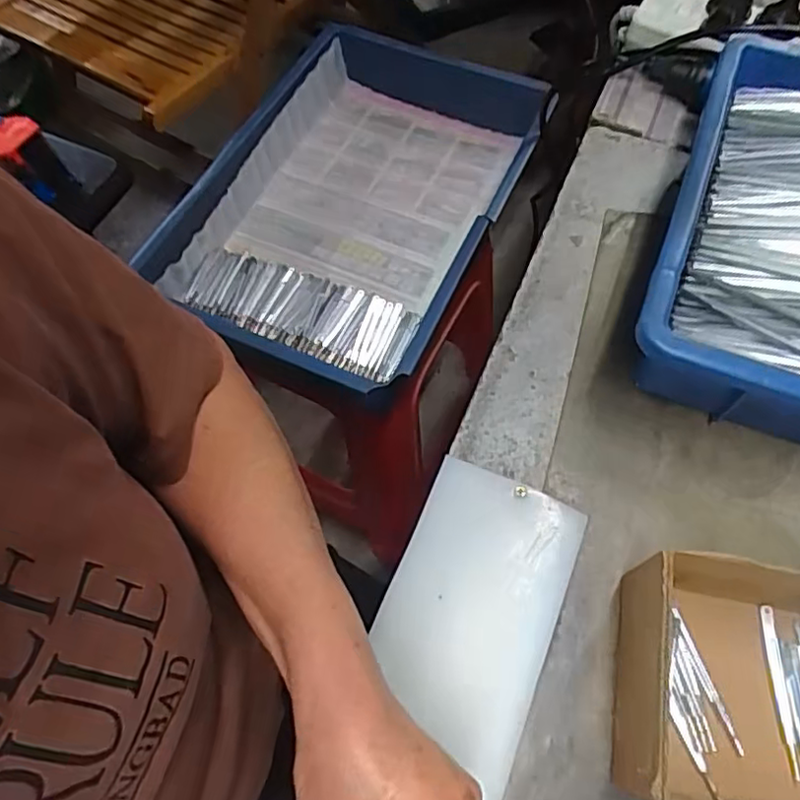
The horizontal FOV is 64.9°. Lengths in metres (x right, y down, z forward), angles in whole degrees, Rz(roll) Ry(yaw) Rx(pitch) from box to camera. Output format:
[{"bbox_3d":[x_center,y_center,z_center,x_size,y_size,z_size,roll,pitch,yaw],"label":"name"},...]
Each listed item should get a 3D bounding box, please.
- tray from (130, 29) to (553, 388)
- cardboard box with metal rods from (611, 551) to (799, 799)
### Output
[{"bbox_3d":[-0.045,-0.200,0.652,0.282,0.086,0.396,23,68,14],"label":"tray"},{"bbox_3d":[0.190,0.147,0.304,0.153,0.067,0.113,8,64,6],"label":"cardboard box with metal rods"}]

